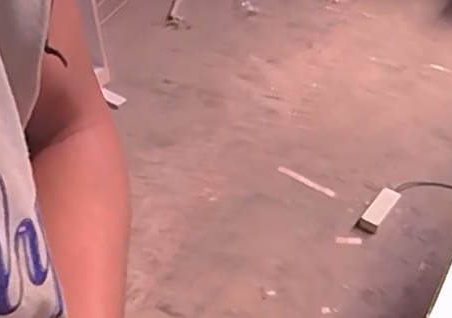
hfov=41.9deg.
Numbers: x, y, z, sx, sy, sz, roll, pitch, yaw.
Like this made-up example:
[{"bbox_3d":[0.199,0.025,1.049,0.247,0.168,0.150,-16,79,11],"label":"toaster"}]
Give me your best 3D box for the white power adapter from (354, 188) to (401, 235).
[{"bbox_3d":[0.454,0.154,1.755,0.069,0.034,0.184,29,63,30],"label":"white power adapter"}]

